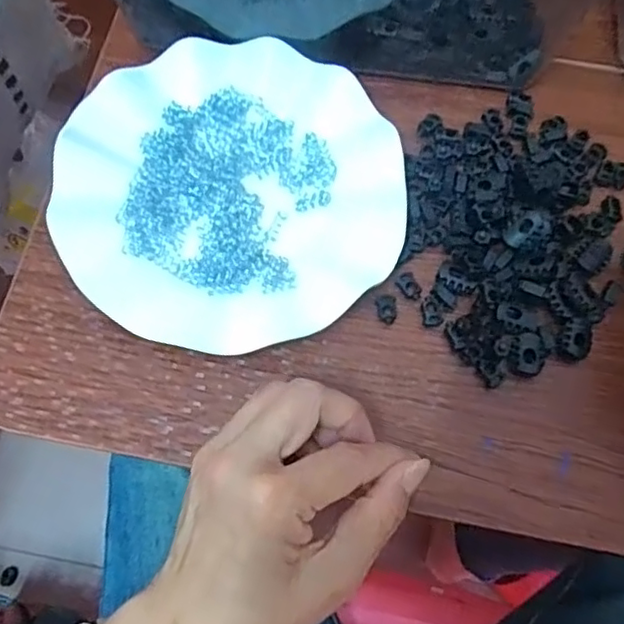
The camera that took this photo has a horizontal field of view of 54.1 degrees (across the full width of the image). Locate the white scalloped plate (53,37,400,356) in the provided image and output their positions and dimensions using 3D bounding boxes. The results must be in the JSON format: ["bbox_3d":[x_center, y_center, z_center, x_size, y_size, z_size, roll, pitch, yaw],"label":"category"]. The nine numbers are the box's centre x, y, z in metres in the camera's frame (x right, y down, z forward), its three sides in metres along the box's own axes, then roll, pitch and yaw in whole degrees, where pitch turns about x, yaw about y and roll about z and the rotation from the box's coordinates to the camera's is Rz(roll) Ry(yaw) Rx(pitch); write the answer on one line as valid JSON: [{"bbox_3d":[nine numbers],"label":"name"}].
[{"bbox_3d":[-0.044,-0.068,0.333,0.176,0.020,0.178,0,72,-1],"label":"white scalloped plate"}]

